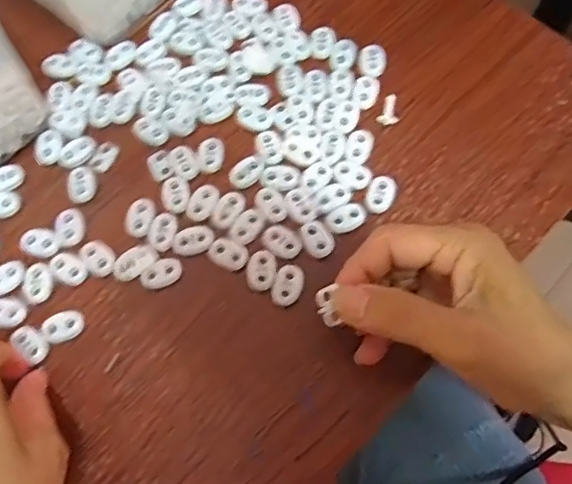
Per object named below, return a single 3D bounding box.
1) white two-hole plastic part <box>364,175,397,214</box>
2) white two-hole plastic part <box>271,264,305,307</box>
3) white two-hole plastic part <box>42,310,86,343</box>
[{"bbox_3d":[0.056,-0.028,0.335,0.016,0.005,0.023,21,72,9],"label":"white two-hole plastic part"},{"bbox_3d":[0.001,0.024,0.317,0.016,0.004,0.023,19,72,8],"label":"white two-hole plastic part"},{"bbox_3d":[-0.124,0.047,0.315,0.022,0.004,0.016,-19,71,-5],"label":"white two-hole plastic part"}]

